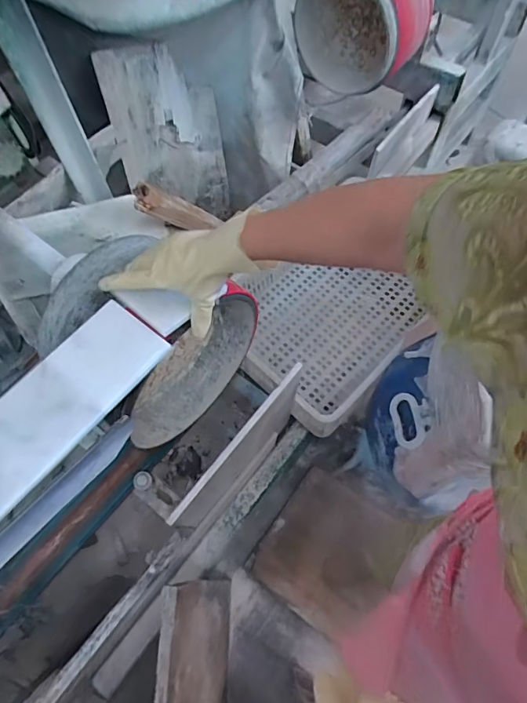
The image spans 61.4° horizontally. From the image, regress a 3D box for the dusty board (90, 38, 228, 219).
[{"bbox_3d":[-0.278,-0.620,1.310,0.300,0.477,0.029,-7,44,0],"label":"dusty board"}]

